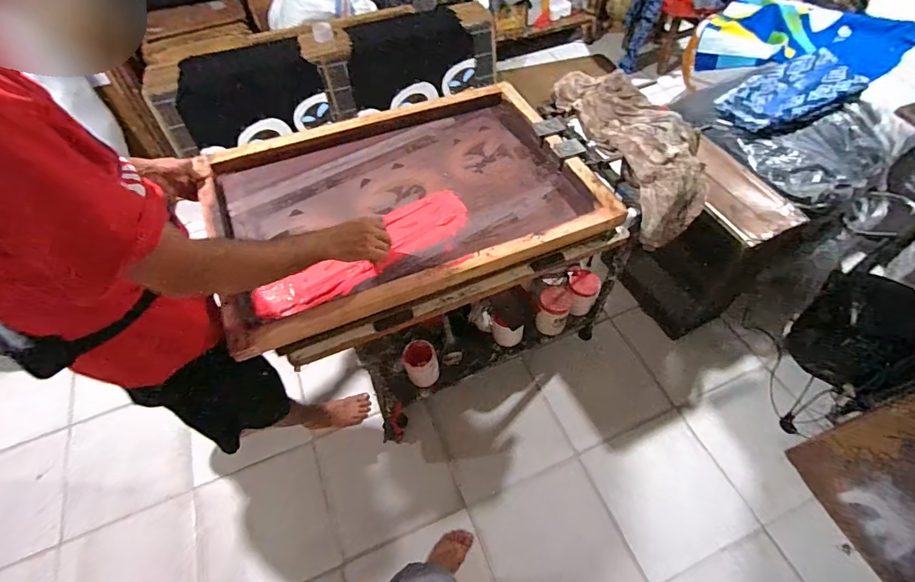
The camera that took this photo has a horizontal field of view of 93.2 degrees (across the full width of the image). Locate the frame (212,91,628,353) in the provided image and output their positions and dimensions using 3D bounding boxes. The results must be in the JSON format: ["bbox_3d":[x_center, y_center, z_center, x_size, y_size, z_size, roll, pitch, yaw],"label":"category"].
[{"bbox_3d":[-0.128,-0.241,1.039,0.859,0.069,0.622,-21,58,-11],"label":"frame"}]

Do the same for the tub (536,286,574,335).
[{"bbox_3d":[0.315,0.068,1.417,0.099,0.132,0.106,-1,57,2],"label":"tub"}]

